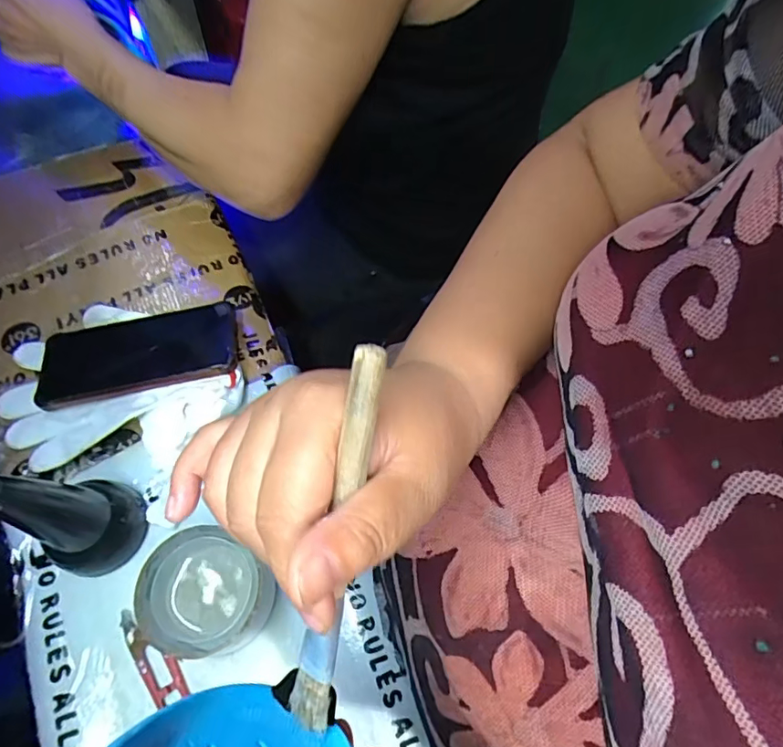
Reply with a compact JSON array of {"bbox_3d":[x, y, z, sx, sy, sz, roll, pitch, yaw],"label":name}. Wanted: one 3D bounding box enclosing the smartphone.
[{"bbox_3d":[-0.227,-0.018,0.463,0.168,0.012,0.085,-9,55,-3],"label":"smartphone"}]

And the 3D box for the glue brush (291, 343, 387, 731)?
[{"bbox_3d":[-0.020,0.067,0.184,0.014,0.007,0.159,12,108,5],"label":"glue brush"}]

